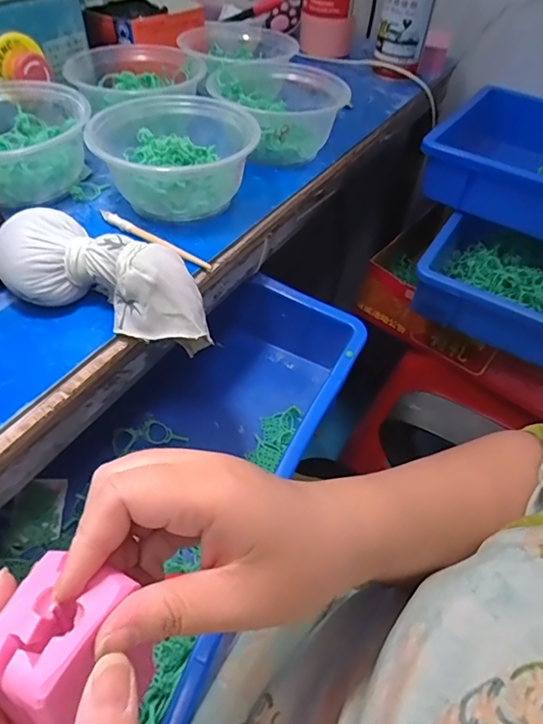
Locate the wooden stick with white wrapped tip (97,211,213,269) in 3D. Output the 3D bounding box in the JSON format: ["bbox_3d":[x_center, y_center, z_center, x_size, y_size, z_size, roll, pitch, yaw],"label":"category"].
[{"bbox_3d":[-0.094,-0.098,0.371,0.109,0.008,0.008,27,52,18],"label":"wooden stick with white wrapped tip"}]

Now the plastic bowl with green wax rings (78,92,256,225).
[{"bbox_3d":[-0.079,-0.184,0.410,0.131,0.056,0.148,4,48,-1],"label":"plastic bowl with green wax rings"}]

